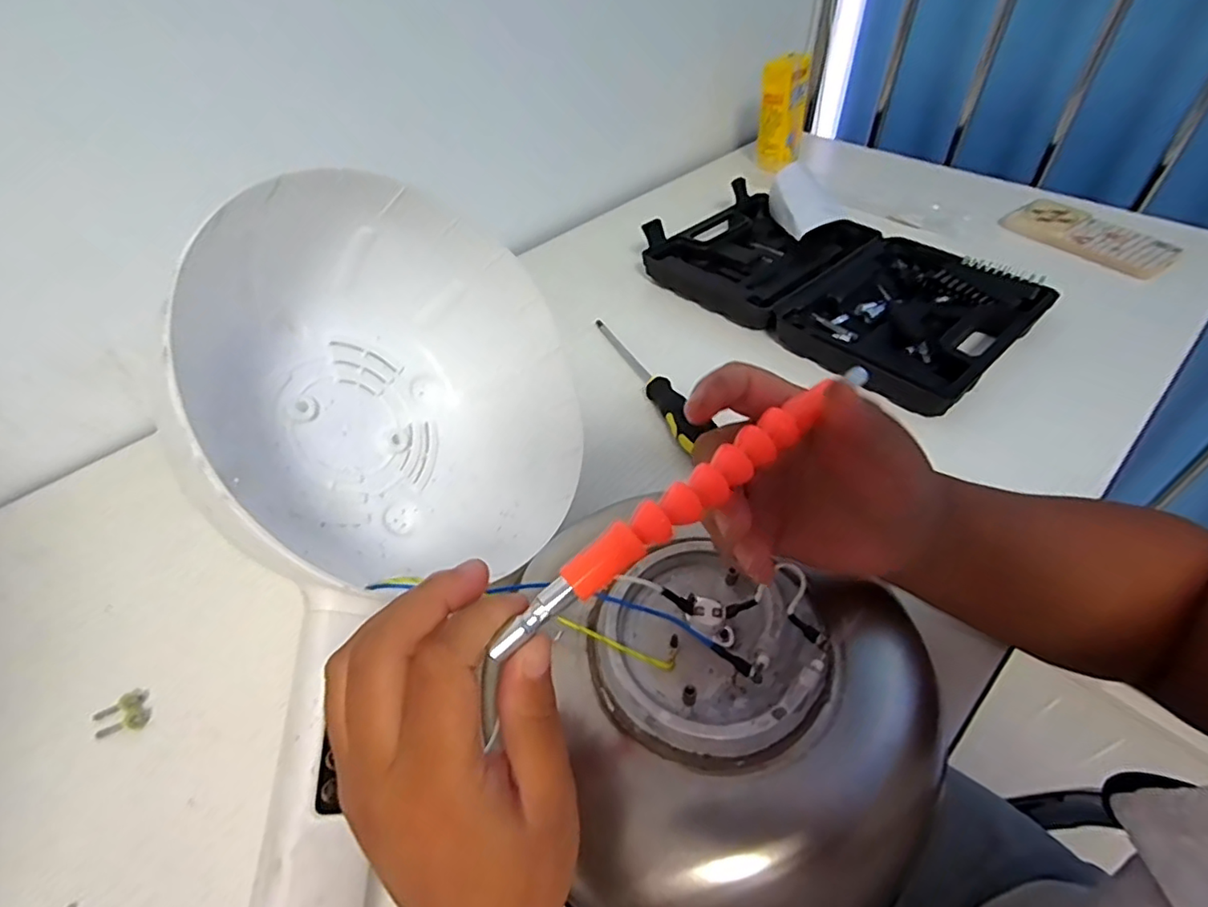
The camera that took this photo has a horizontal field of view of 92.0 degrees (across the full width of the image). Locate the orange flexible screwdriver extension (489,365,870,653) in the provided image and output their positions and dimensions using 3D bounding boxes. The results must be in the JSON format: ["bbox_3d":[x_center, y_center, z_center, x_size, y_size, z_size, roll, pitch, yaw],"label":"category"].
[{"bbox_3d":[0.035,0.013,0.207,0.162,0.011,0.015,-35,53,-16],"label":"orange flexible screwdriver extension"}]

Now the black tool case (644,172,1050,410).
[{"bbox_3d":[0.220,-0.170,0.585,0.214,0.038,0.351,-33,53,-25],"label":"black tool case"}]

